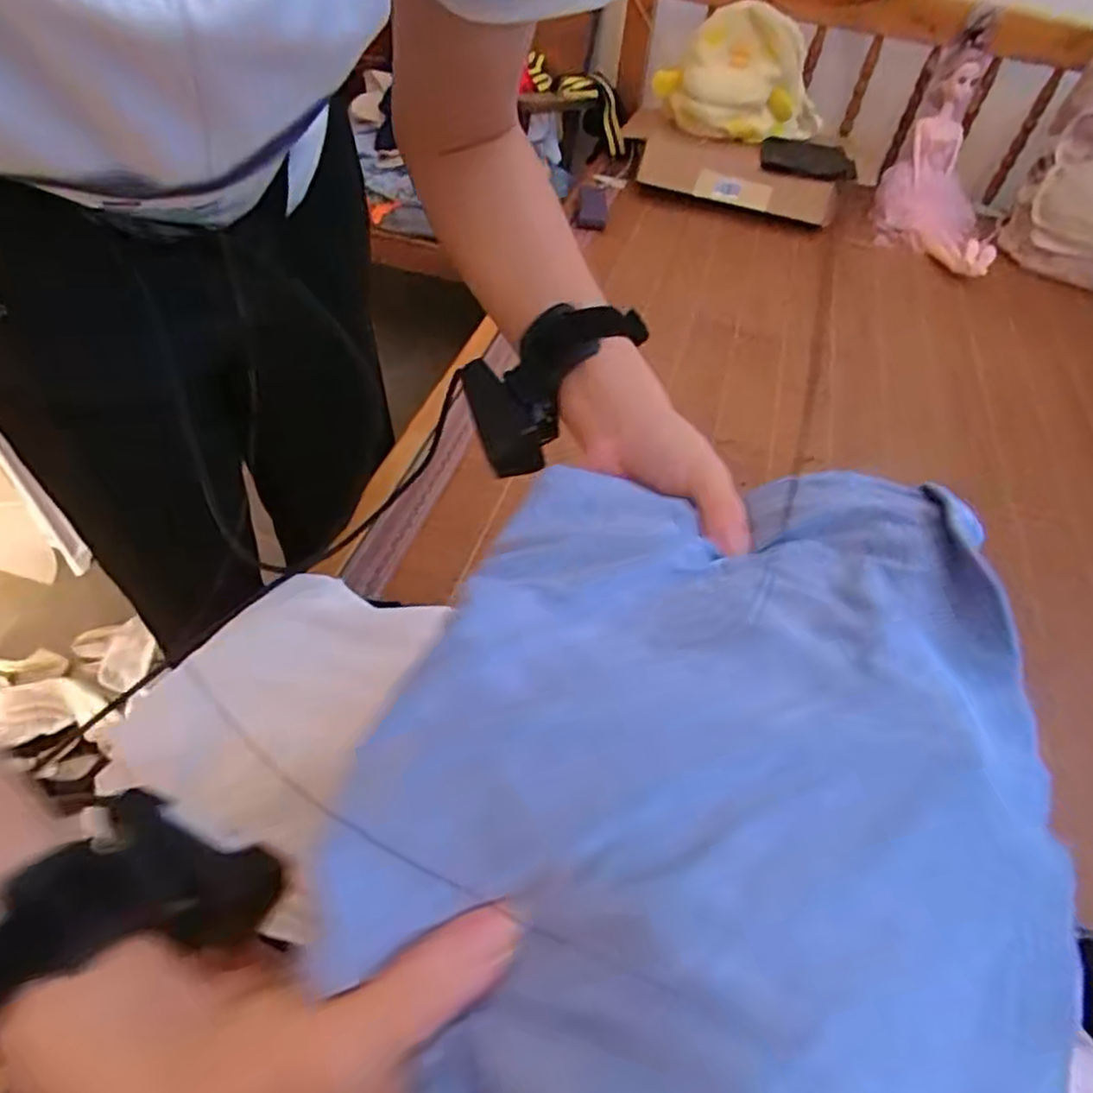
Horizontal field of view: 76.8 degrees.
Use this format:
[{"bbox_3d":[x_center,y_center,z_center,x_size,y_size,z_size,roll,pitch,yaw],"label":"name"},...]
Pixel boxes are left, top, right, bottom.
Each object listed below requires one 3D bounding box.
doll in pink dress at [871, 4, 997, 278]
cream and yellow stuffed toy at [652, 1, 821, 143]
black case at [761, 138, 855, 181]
[{"bbox_3d":[0.716,-0.707,1.271,0.141,0.171,0.475,6,85,-1],"label":"doll in pink dress"},{"bbox_3d":[0.368,-0.896,1.310,0.334,0.174,0.182,16,49,8],"label":"cream and yellow stuffed toy"},{"bbox_3d":[0.478,-0.711,1.266,0.175,0.046,0.072,27,51,17],"label":"black case"}]

